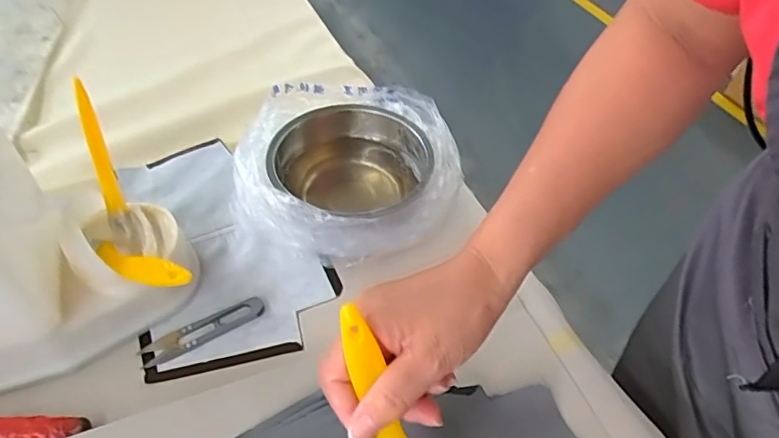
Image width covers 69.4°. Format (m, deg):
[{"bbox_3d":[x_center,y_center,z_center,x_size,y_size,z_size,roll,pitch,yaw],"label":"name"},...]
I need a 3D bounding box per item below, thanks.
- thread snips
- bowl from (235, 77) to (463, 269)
[{"bbox_3d":[-0.154,0.092,0.468,0.101,0.005,0.024,-23,53,-21],"label":"thread snips"},{"bbox_3d":[-0.033,-0.056,0.559,0.192,0.074,0.223,12,49,7],"label":"bowl"}]

